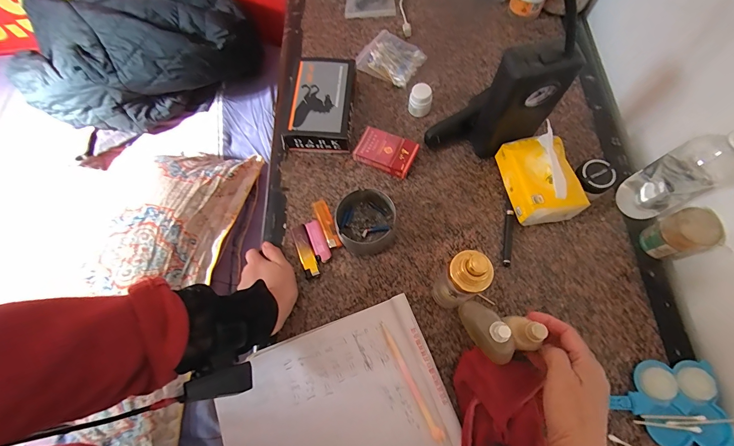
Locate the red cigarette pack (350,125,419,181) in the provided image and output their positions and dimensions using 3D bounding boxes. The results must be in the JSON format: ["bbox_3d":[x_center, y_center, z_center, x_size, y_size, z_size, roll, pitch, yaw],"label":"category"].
[{"bbox_3d":[0.030,-0.114,0.537,0.093,0.027,0.060,23,72,10],"label":"red cigarette pack"}]

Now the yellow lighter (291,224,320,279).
[{"bbox_3d":[-0.091,0.041,0.492,0.022,0.016,0.081,-20,70,-5],"label":"yellow lighter"}]

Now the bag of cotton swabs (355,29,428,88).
[{"bbox_3d":[0.040,-0.301,0.604,0.109,0.027,0.082,35,74,14],"label":"bag of cotton swabs"}]

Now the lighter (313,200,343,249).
[{"bbox_3d":[-0.060,0.001,0.505,0.020,0.009,0.080,-22,70,-6],"label":"lighter"}]

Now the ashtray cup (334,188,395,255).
[{"bbox_3d":[-0.003,-0.001,0.485,0.086,0.045,0.082,-1,69,2],"label":"ashtray cup"}]

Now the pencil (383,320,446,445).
[{"bbox_3d":[0.053,0.196,0.416,0.013,0.010,0.145,-28,71,-8],"label":"pencil"}]

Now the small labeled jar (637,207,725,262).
[{"bbox_3d":[0.411,0.017,0.442,0.050,0.077,0.054,-21,70,-6],"label":"small labeled jar"}]

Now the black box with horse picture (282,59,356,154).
[{"bbox_3d":[-0.081,-0.198,0.560,0.114,0.054,0.161,3,69,3],"label":"black box with horse picture"}]

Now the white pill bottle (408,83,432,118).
[{"bbox_3d":[0.089,-0.204,0.555,0.037,0.045,0.032,7,70,5],"label":"white pill bottle"}]

